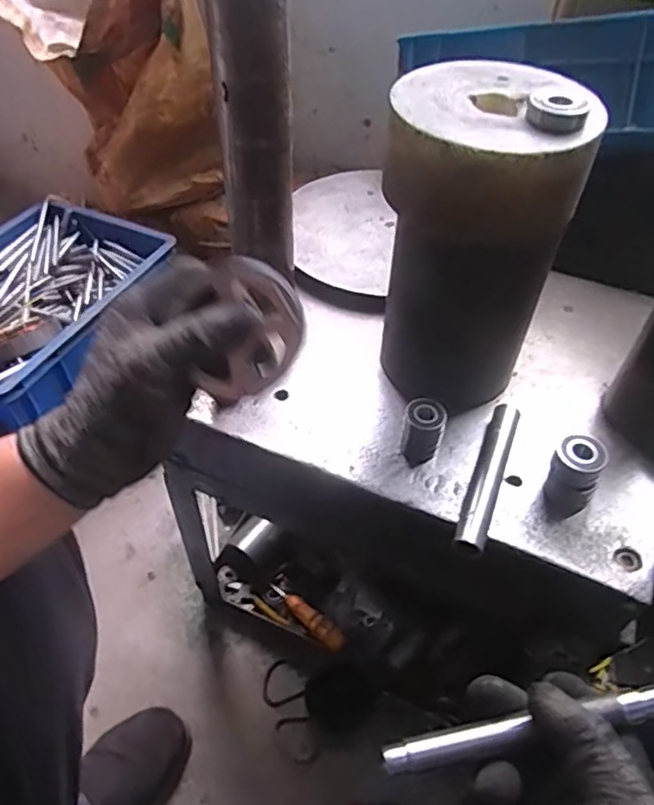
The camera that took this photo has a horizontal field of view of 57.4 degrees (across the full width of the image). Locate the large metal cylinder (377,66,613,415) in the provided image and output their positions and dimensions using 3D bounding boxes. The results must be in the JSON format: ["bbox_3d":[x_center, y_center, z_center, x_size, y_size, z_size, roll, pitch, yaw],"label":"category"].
[{"bbox_3d":[0.116,-0.121,0.502,0.138,0.257,0.137,15,50,11],"label":"large metal cylinder"}]

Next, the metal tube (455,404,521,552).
[{"bbox_3d":[0.136,0.061,0.500,0.022,0.027,0.150,19,50,14],"label":"metal tube"}]

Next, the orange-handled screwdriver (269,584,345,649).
[{"bbox_3d":[-0.035,0.301,0.859,0.027,0.025,0.149,-35,41,-28],"label":"orange-handled screwdriver"}]

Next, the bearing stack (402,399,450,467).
[{"bbox_3d":[0.083,0.025,0.518,0.034,0.045,0.033,-20,52,-19],"label":"bearing stack"}]

